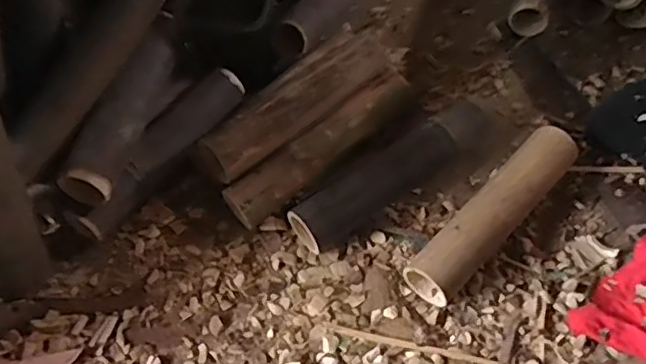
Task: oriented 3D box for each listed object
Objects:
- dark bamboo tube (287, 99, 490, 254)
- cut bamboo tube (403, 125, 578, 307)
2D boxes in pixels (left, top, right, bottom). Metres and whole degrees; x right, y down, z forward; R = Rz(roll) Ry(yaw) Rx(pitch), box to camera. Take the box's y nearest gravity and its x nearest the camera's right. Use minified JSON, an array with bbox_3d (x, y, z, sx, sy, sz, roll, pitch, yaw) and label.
[{"bbox_3d":[0.087,-0.010,0.704,0.269,0.060,0.059,-29,61,-18],"label":"dark bamboo tube"},{"bbox_3d":[0.196,0.034,0.683,0.055,0.063,0.260,39,64,23],"label":"cut bamboo tube"}]

